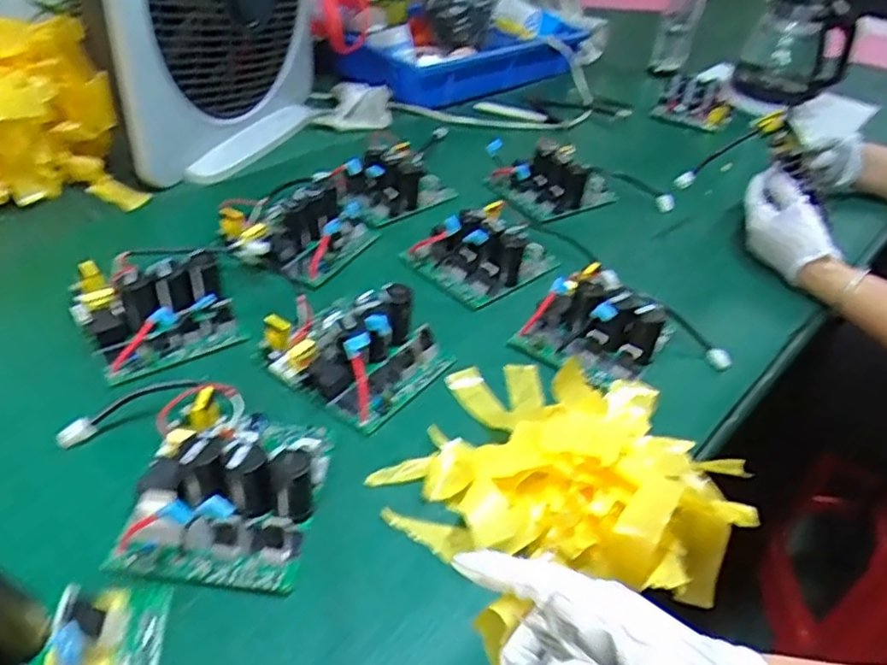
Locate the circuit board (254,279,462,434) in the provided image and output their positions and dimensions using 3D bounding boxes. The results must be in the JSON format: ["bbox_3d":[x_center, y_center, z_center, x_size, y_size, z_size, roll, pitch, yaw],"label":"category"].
[{"bbox_3d":[-0.077,0.004,0.591,0.138,0.056,0.120,30,44,25],"label":"circuit board"}]

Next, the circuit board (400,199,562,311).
[{"bbox_3d":[0.045,-0.100,0.741,0.120,0.058,0.139,35,47,29],"label":"circuit board"}]

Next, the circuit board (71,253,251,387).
[{"bbox_3d":[-0.261,-0.033,0.606,0.118,0.054,0.137,-24,49,-32],"label":"circuit board"}]

